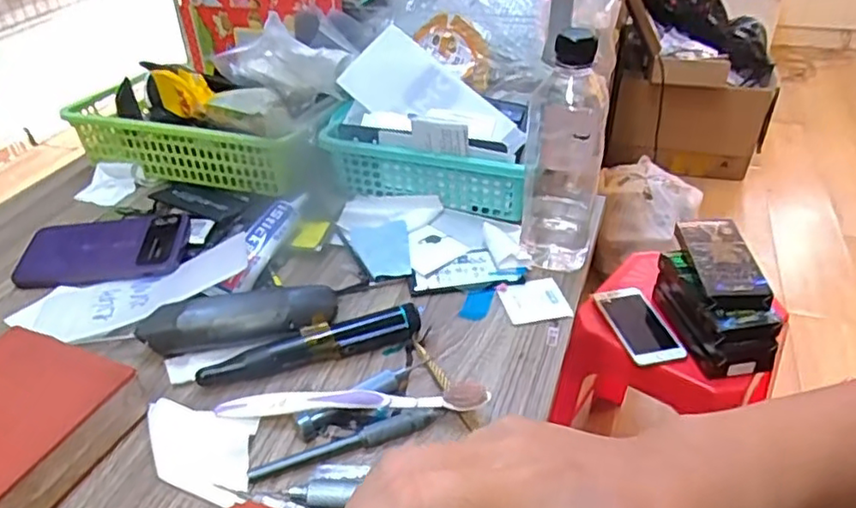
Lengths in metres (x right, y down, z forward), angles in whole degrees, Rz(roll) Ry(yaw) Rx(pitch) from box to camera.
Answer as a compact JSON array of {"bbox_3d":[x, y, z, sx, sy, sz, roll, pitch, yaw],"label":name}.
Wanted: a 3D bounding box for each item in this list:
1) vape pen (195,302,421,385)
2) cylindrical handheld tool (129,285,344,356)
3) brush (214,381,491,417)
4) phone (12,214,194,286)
[{"bbox_3d":[-0.082,0.069,0.468,0.160,0.021,0.023,-15,38,-17],"label":"vape pen"},{"bbox_3d":[-0.142,0.052,0.486,0.143,0.039,0.035,-4,36,-3],"label":"cylindrical handheld tool"},{"bbox_3d":[-0.052,0.098,0.424,0.181,0.027,0.017,1,36,3],"label":"brush"},{"bbox_3d":[-0.291,-0.003,0.574,0.145,0.013,0.072,-7,50,0],"label":"phone"}]

